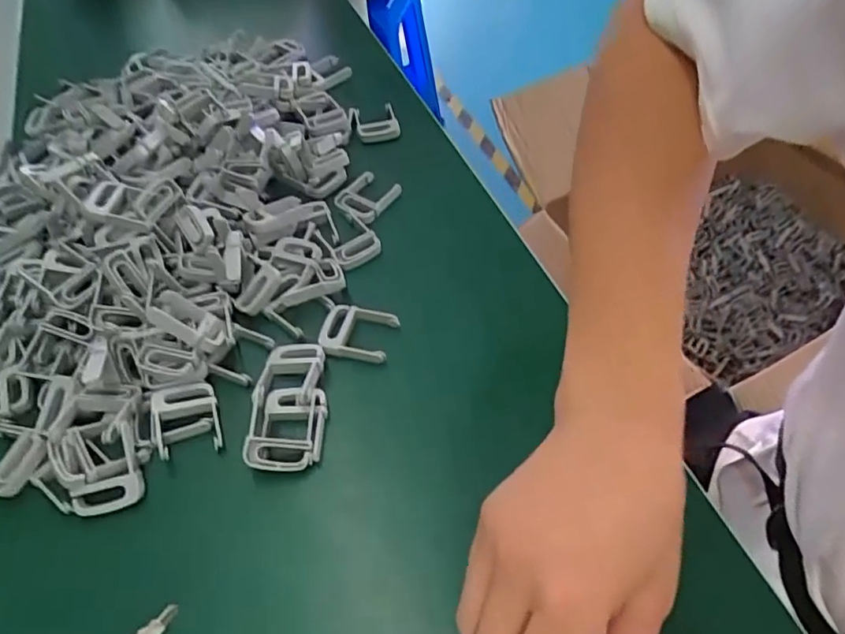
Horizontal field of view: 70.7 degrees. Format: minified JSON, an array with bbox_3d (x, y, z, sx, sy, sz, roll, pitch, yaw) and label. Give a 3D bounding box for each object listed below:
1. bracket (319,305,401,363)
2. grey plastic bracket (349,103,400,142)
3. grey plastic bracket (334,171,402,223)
[{"bbox_3d":[-0.045,0.011,0.411,0.049,0.011,0.039,9,53,11],"label":"bracket"},{"bbox_3d":[-0.045,-0.181,0.562,0.044,0.020,0.041,-9,52,-2],"label":"grey plastic bracket"},{"bbox_3d":[-0.045,-0.103,0.502,0.043,0.012,0.050,30,60,25],"label":"grey plastic bracket"}]

